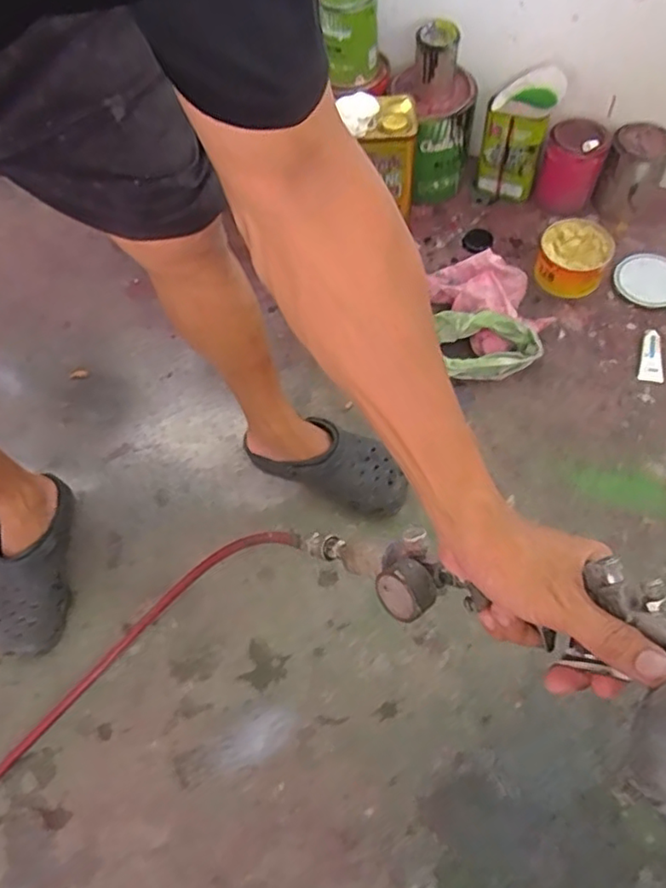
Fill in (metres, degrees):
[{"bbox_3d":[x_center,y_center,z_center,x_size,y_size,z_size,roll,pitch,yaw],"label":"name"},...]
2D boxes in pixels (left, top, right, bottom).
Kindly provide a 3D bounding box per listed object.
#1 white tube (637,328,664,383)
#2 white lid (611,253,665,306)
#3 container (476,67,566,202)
[{"bbox_3d":[0.543,-0.149,1.050,0.038,0.024,0.104,12,64,9],"label":"white tube"},{"bbox_3d":[0.579,-0.299,1.129,0.121,0.018,0.120,-1,63,2],"label":"white lid"},{"bbox_3d":[0.346,-0.581,1.173,0.122,0.239,0.079,35,50,18],"label":"container"}]

